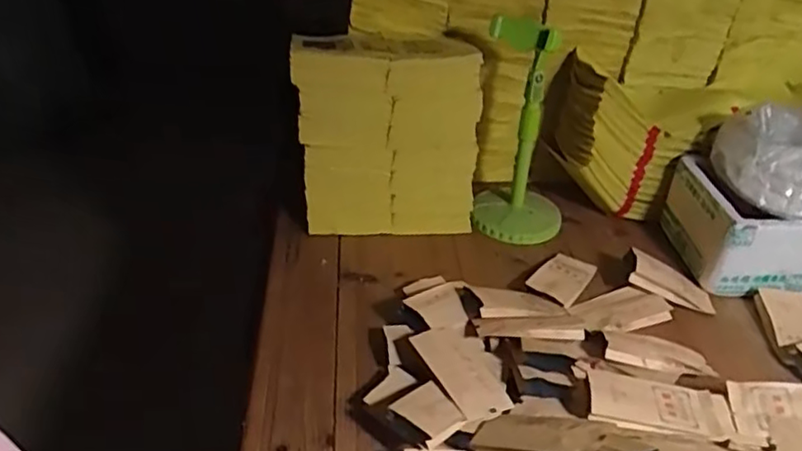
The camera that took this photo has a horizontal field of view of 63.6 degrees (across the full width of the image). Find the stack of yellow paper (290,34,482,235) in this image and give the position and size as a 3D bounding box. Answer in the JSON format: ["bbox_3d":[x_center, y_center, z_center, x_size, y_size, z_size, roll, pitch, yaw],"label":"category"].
[{"bbox_3d":[-0.021,-0.124,0.849,0.218,0.245,0.118,-7,35,-10],"label":"stack of yellow paper"}]

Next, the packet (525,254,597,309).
[{"bbox_3d":[0.197,0.062,0.788,0.055,0.007,0.103,30,35,21],"label":"packet"}]

